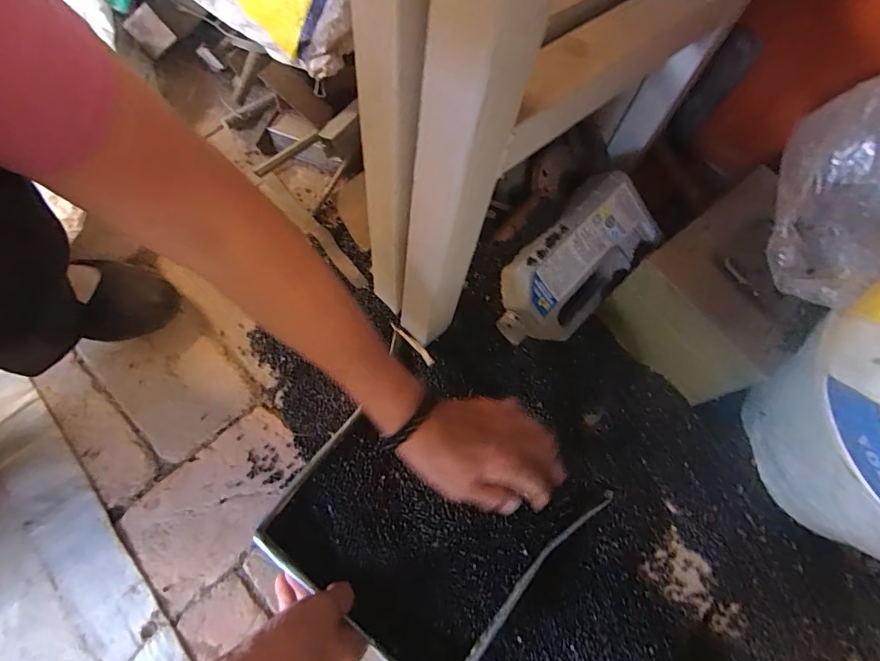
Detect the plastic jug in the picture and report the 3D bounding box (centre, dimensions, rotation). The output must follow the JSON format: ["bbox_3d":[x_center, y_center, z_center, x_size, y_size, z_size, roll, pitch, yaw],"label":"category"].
[{"bbox_3d":[0.146,-0.072,0.510,0.208,0.052,0.109,-47,109,-6],"label":"plastic jug"}]

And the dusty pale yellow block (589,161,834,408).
[{"bbox_3d":[0.311,-0.040,0.498,0.196,0.115,0.158,-36,74,-16],"label":"dusty pale yellow block"}]

